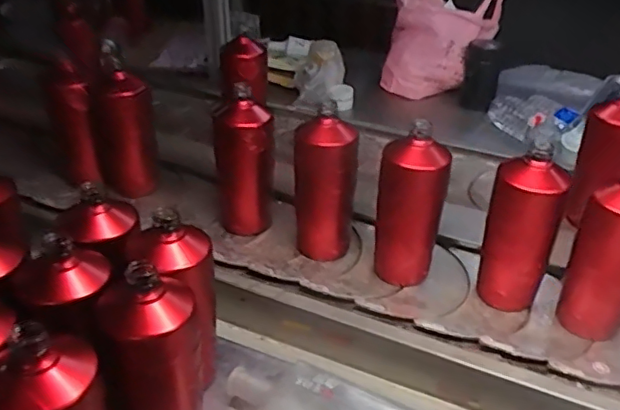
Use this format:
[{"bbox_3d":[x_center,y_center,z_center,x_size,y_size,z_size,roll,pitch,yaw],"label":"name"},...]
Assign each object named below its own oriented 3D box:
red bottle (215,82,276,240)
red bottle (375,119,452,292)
[{"bbox_3d":[-0.093,-0.057,0.839,0.084,0.199,0.075,-6,36,-10],"label":"red bottle"},{"bbox_3d":[0.123,0.006,0.747,0.062,0.203,0.070,-23,42,-30],"label":"red bottle"}]

